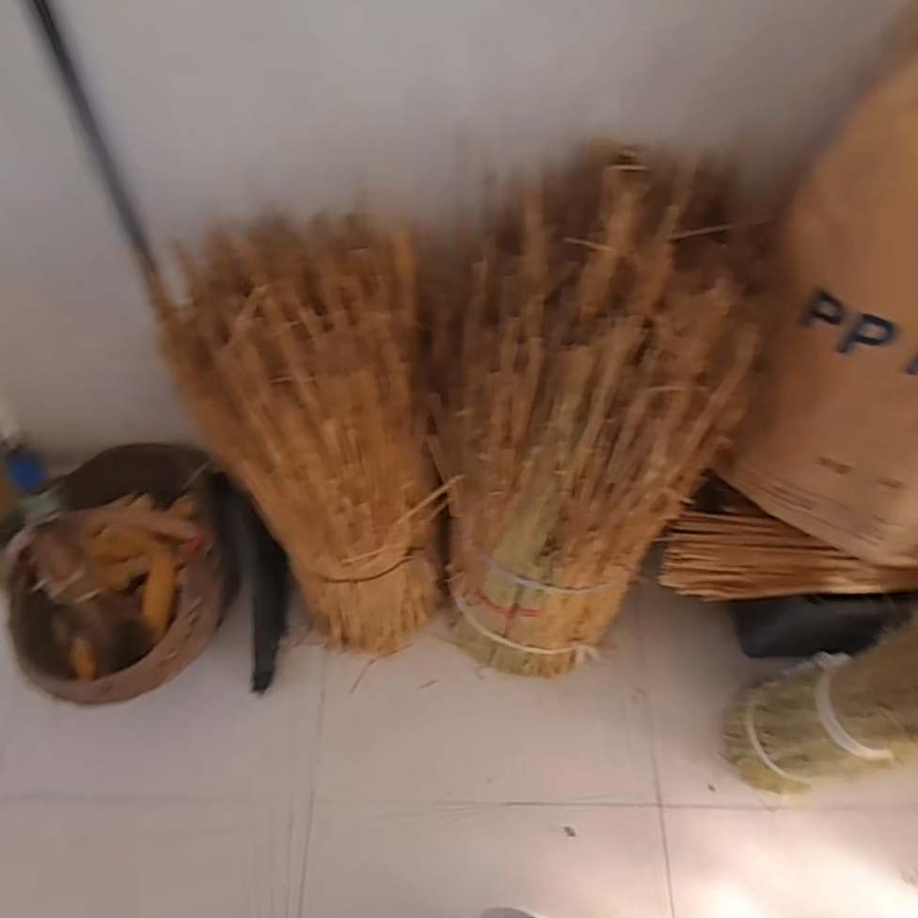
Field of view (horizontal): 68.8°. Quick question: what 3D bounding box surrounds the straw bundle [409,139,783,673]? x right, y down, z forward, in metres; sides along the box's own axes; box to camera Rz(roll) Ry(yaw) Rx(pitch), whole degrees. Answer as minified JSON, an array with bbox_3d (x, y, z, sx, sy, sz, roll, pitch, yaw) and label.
[{"bbox_3d":[0.149,0.015,0.930,0.402,0.766,0.345,-13,61,-3],"label":"straw bundle"}]

